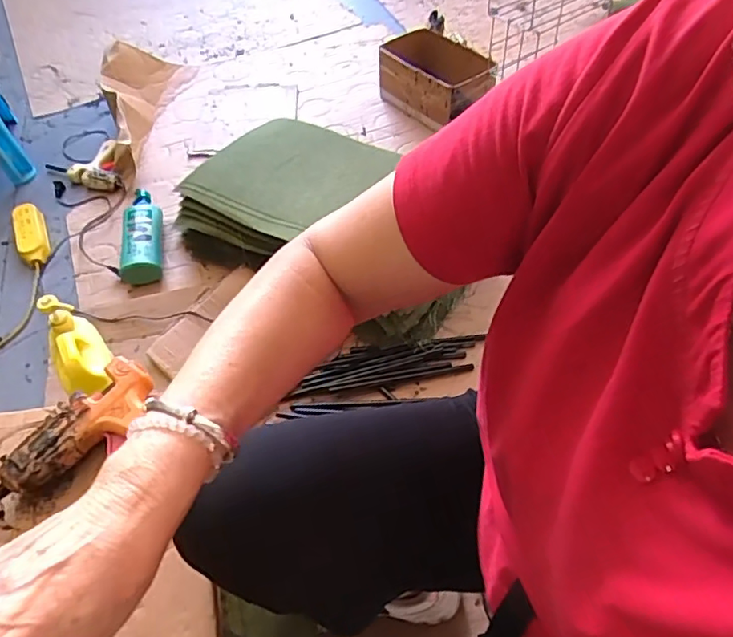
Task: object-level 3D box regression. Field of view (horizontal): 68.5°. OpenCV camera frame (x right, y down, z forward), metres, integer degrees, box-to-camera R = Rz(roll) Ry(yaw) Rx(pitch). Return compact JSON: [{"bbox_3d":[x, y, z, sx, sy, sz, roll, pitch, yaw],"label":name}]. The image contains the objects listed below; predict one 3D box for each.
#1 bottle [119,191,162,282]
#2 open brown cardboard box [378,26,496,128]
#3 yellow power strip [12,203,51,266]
[{"bbox_3d":[-0.504,-0.201,1.209,0.084,0.066,0.283,-11,54,-6],"label":"bottle"},{"bbox_3d":[0.191,-0.627,1.458,0.201,0.177,0.277,-34,59,-21],"label":"open brown cardboard box"},{"bbox_3d":[-0.777,-0.195,1.249,0.065,0.047,0.203,-23,56,-14],"label":"yellow power strip"}]

